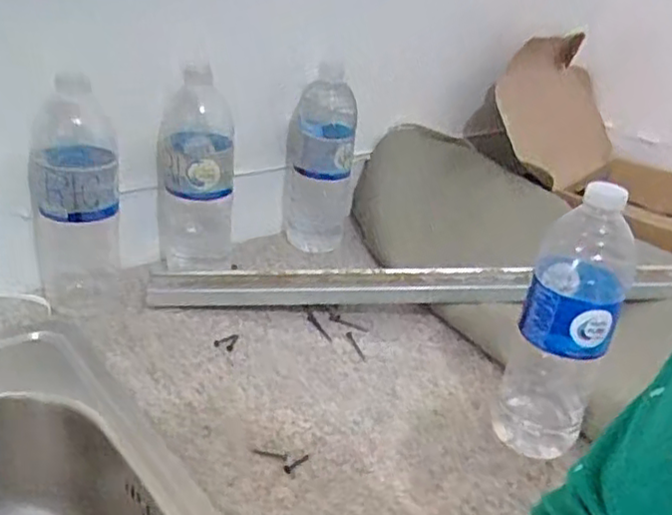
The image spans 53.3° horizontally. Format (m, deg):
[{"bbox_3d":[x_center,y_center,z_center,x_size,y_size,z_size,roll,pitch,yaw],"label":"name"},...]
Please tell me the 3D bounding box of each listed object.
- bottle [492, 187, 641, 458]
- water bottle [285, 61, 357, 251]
[{"bbox_3d":[0.196,0.058,0.576,0.075,0.251,0.067,19,29,21],"label":"bottle"},{"bbox_3d":[-0.020,-0.127,0.895,0.089,0.237,0.102,7,27,-1],"label":"water bottle"}]

